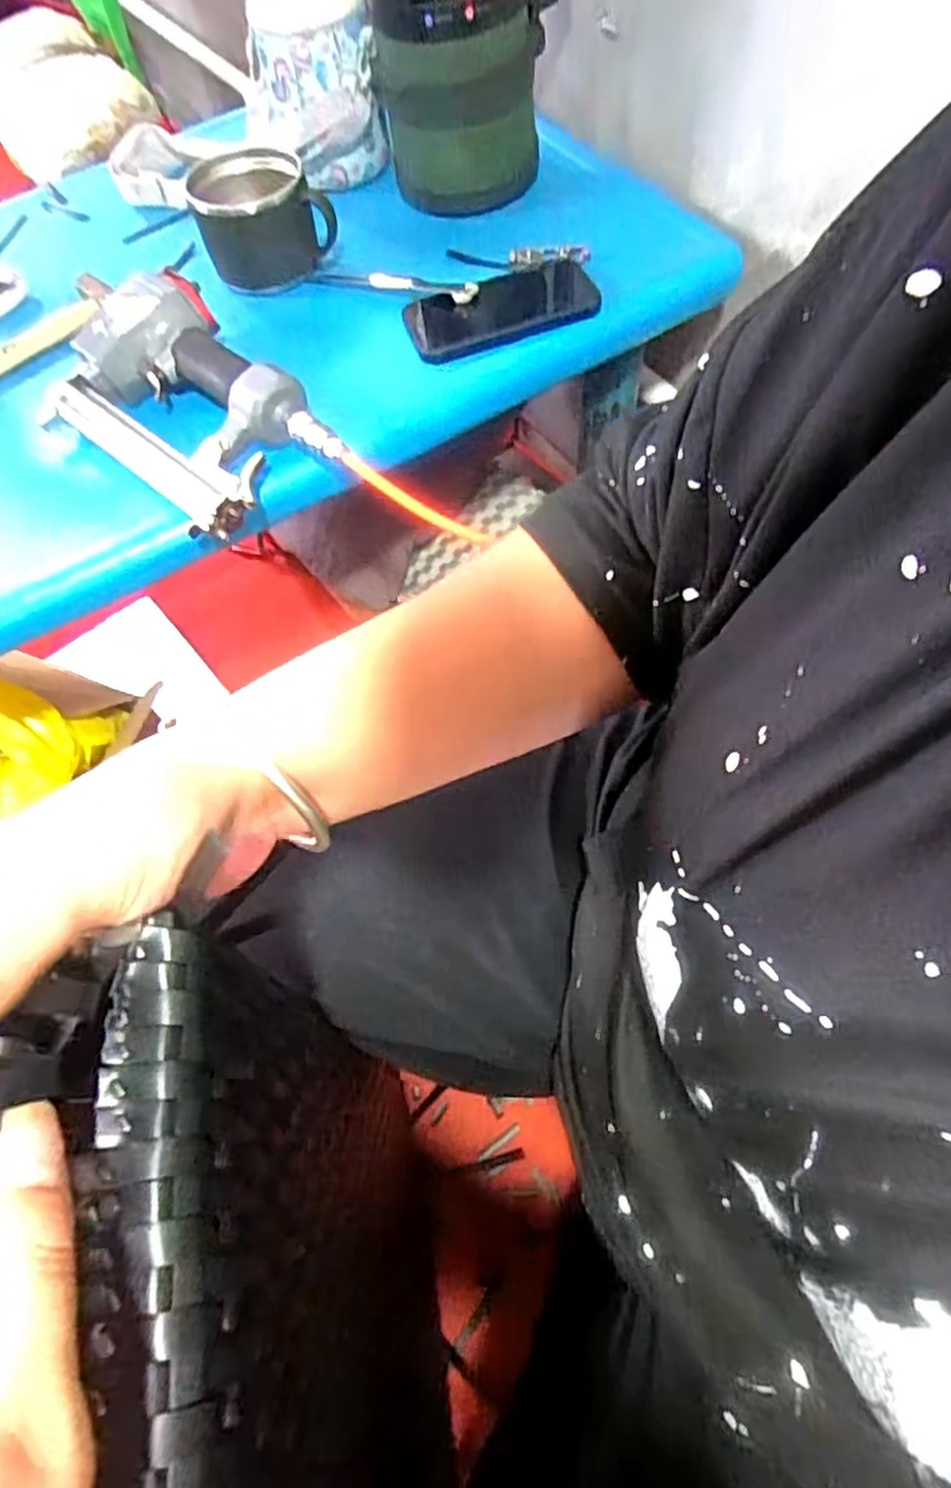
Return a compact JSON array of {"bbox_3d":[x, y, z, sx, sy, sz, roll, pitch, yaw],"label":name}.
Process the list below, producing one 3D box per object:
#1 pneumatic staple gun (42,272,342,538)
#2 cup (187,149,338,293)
[{"bbox_3d":[-0.242,-0.272,0.584,0.158,0.062,0.278,-36,67,-15],"label":"pneumatic staple gun"},{"bbox_3d":[-0.199,-0.497,0.693,0.121,0.078,0.097,-14,63,-5],"label":"cup"}]

